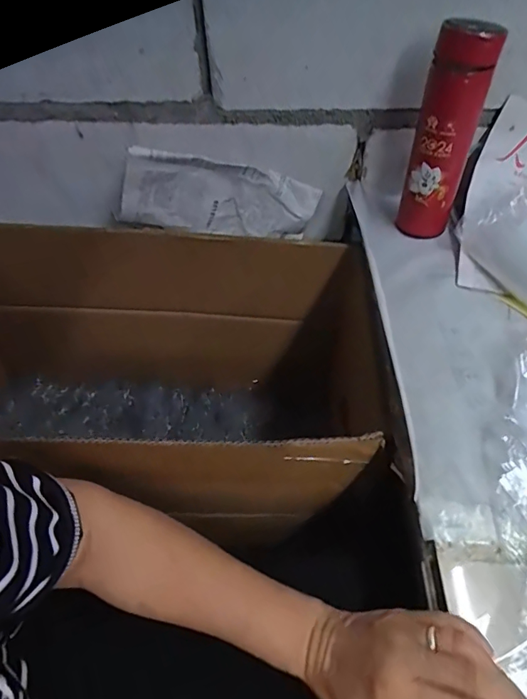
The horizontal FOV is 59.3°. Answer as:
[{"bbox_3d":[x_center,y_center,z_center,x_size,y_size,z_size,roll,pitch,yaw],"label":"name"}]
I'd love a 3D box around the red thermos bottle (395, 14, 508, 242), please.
[{"bbox_3d":[0.211,-0.251,0.534,0.063,0.216,0.069,20,51,19],"label":"red thermos bottle"}]

